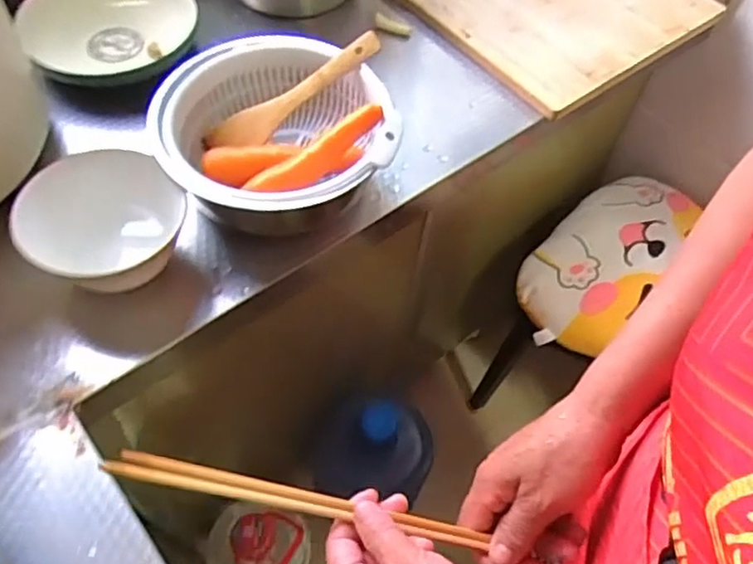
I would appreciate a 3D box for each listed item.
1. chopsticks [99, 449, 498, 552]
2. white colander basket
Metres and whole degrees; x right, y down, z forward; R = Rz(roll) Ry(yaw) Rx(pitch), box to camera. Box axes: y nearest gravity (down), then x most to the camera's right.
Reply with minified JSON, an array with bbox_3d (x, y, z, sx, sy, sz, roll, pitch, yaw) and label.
[{"bbox_3d":[-0.043,0.134,0.384,0.232,0.007,0.015,17,57,-13],"label":"chopsticks"},{"bbox_3d":[-0.088,-0.132,0.616,0.210,0.085,0.199,1,58,-2],"label":"white colander basket"}]

